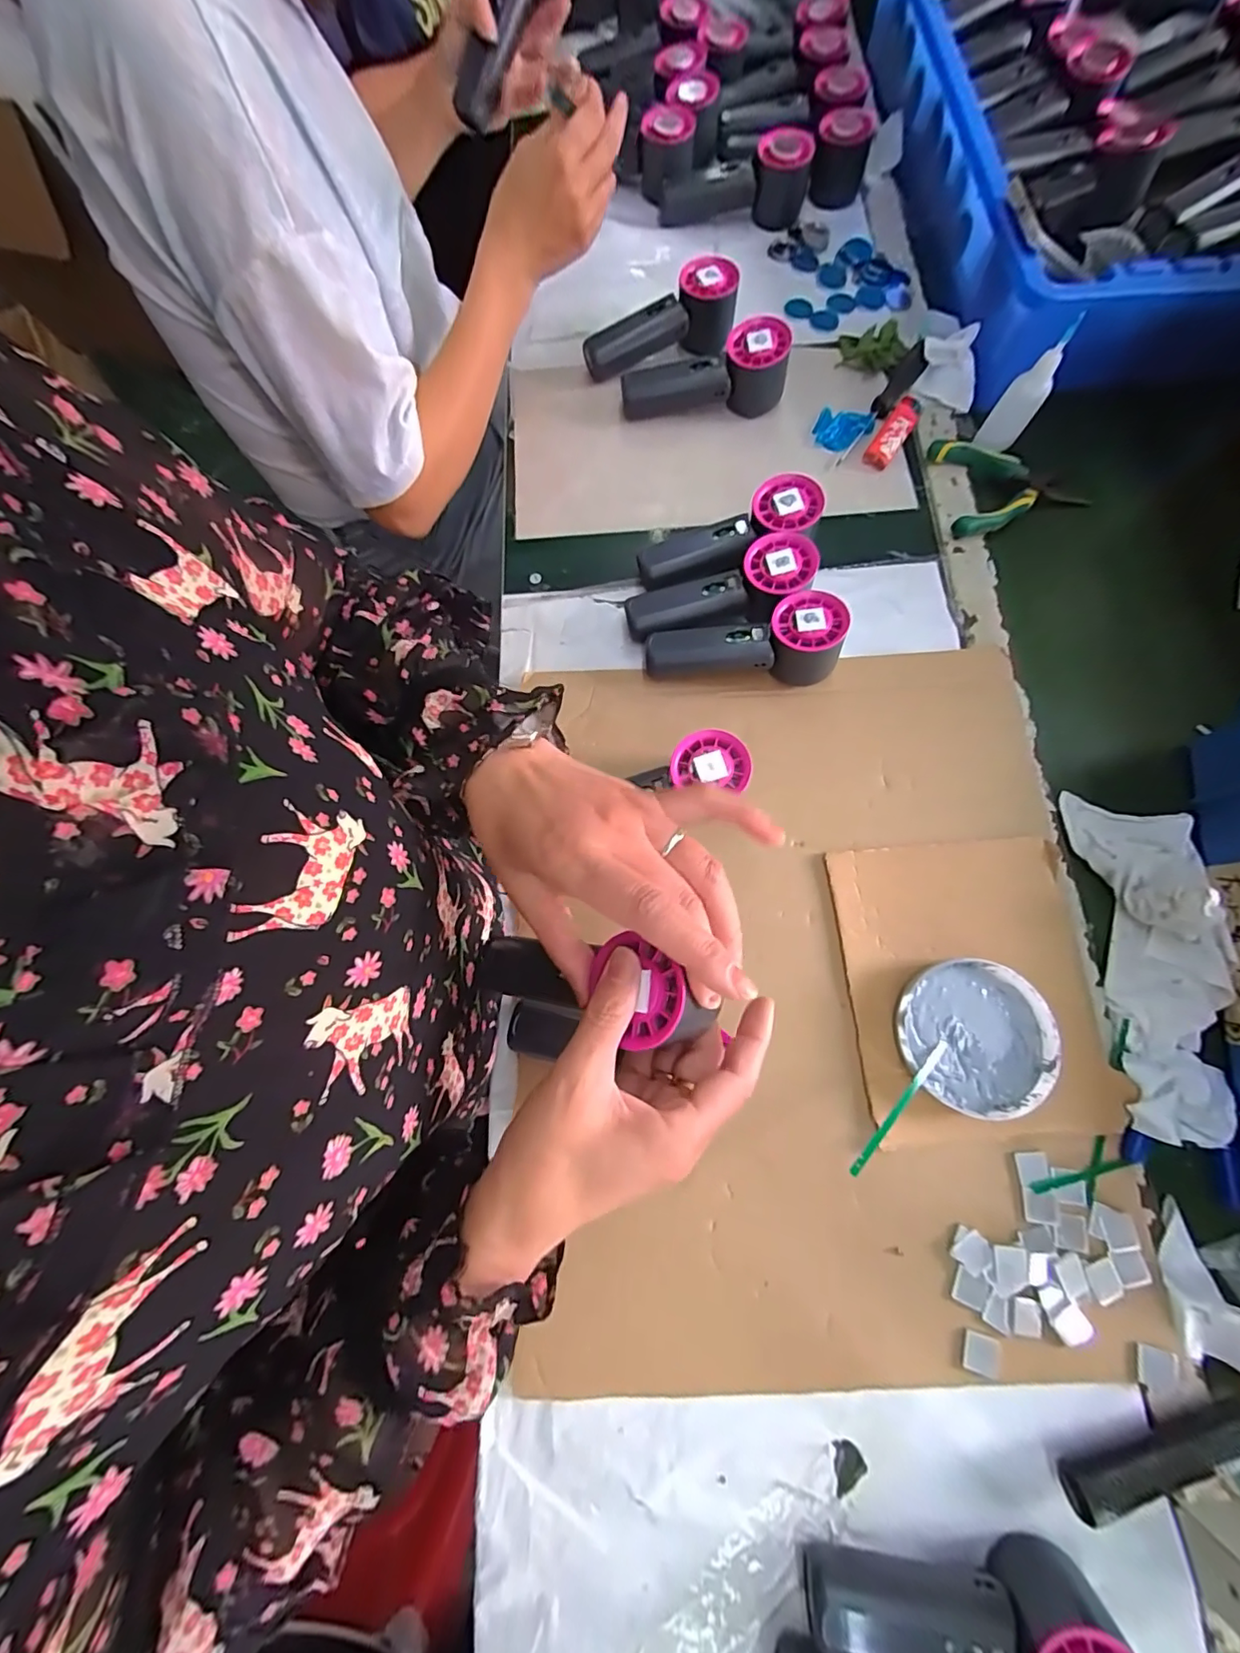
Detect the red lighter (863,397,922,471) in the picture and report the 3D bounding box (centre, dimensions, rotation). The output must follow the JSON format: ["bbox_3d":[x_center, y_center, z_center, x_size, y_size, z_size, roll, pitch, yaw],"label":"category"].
[{"bbox_3d":[0.264,-0.379,0.510,0.025,0.014,0.082,33,79,9],"label":"red lighter"}]

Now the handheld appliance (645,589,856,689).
[{"bbox_3d":[0.099,-0.154,0.435,0.152,0.058,0.057,5,76,3],"label":"handheld appliance"}]

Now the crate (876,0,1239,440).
[{"bbox_3d":[0.500,-0.760,0.556,0.388,0.100,0.701,-5,75,0],"label":"crate"}]

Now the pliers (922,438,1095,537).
[{"bbox_3d":[0.363,-0.320,0.489,0.136,0.018,0.103,-6,75,0],"label":"pliers"}]

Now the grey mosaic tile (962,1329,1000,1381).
[{"bbox_3d":[0.225,0.328,0.330,0.022,0.005,0.020,16,77,6],"label":"grey mosaic tile"}]

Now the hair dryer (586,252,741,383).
[{"bbox_3d":[0.041,-0.494,0.526,0.152,0.056,0.056,-25,76,-5],"label":"hair dryer"}]

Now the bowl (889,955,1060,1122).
[{"bbox_3d":[0.245,0.144,0.369,0.102,0.018,0.098,0,75,2],"label":"bowl"}]

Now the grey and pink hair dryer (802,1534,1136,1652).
[{"bbox_3d":[0.182,0.428,0.279,0.153,0.059,0.054,2,76,2],"label":"grey and pink hair dryer"}]

